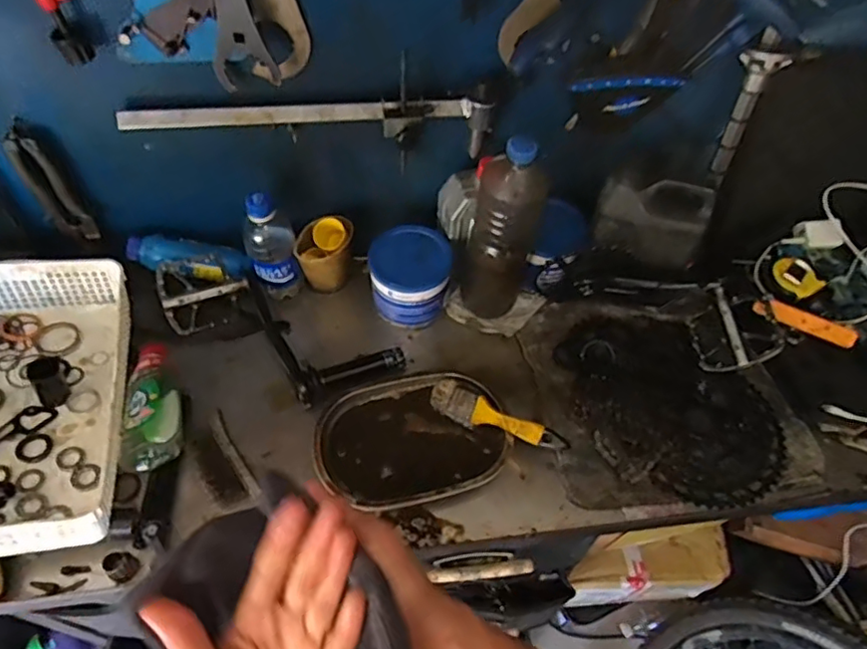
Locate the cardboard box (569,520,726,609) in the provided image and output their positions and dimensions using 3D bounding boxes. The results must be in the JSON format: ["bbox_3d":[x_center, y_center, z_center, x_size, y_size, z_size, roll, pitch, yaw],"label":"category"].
[{"bbox_3d":[0.385,0.415,1.018,0.262,0.078,0.098,-7,55,-5],"label":"cardboard box"}]

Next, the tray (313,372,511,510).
[{"bbox_3d":[-0.026,0.132,0.682,0.209,0.028,0.150,-11,55,-9],"label":"tray"}]

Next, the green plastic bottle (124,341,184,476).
[{"bbox_3d":[-0.327,0.091,0.694,0.066,0.060,0.174,-16,56,-12],"label":"green plastic bottle"}]

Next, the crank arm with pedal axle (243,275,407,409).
[{"bbox_3d":[-0.142,-0.004,0.760,0.140,0.045,0.199,-25,58,-17],"label":"crank arm with pedal axle"}]

